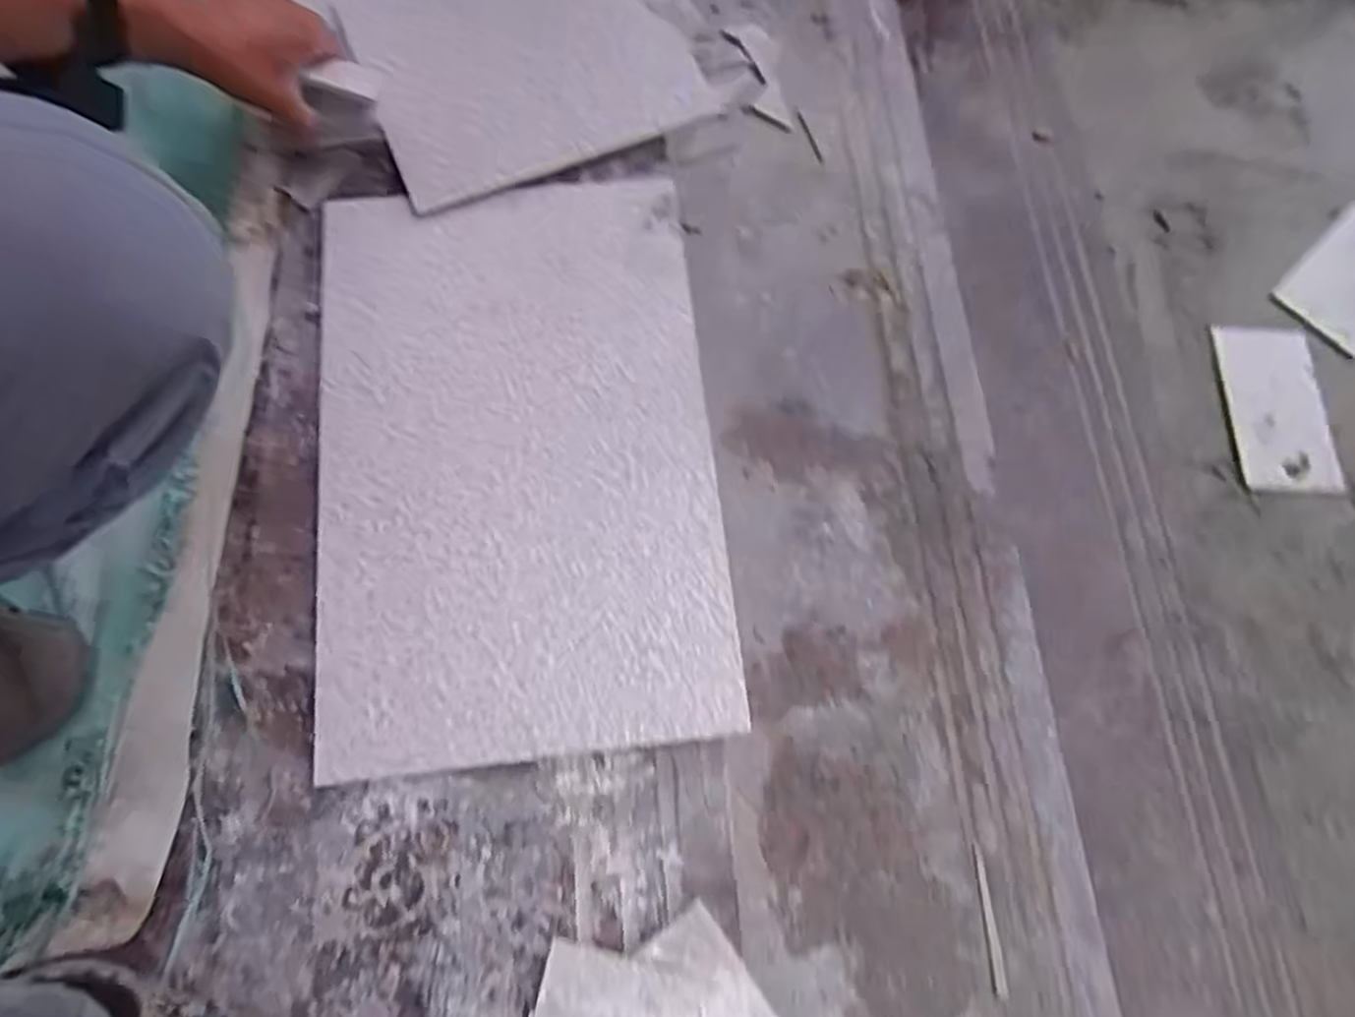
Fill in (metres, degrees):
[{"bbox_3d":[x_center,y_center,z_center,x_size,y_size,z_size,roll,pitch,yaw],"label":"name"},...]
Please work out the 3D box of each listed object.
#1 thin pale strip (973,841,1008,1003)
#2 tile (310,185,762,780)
[{"bbox_3d":[0.292,0.385,0.712,0.012,0.004,0.125,-3,71,-4],"label":"thin pale strip"},{"bbox_3d":[-0.129,-0.054,0.615,0.305,0.013,0.493,-6,72,-5],"label":"tile"}]

